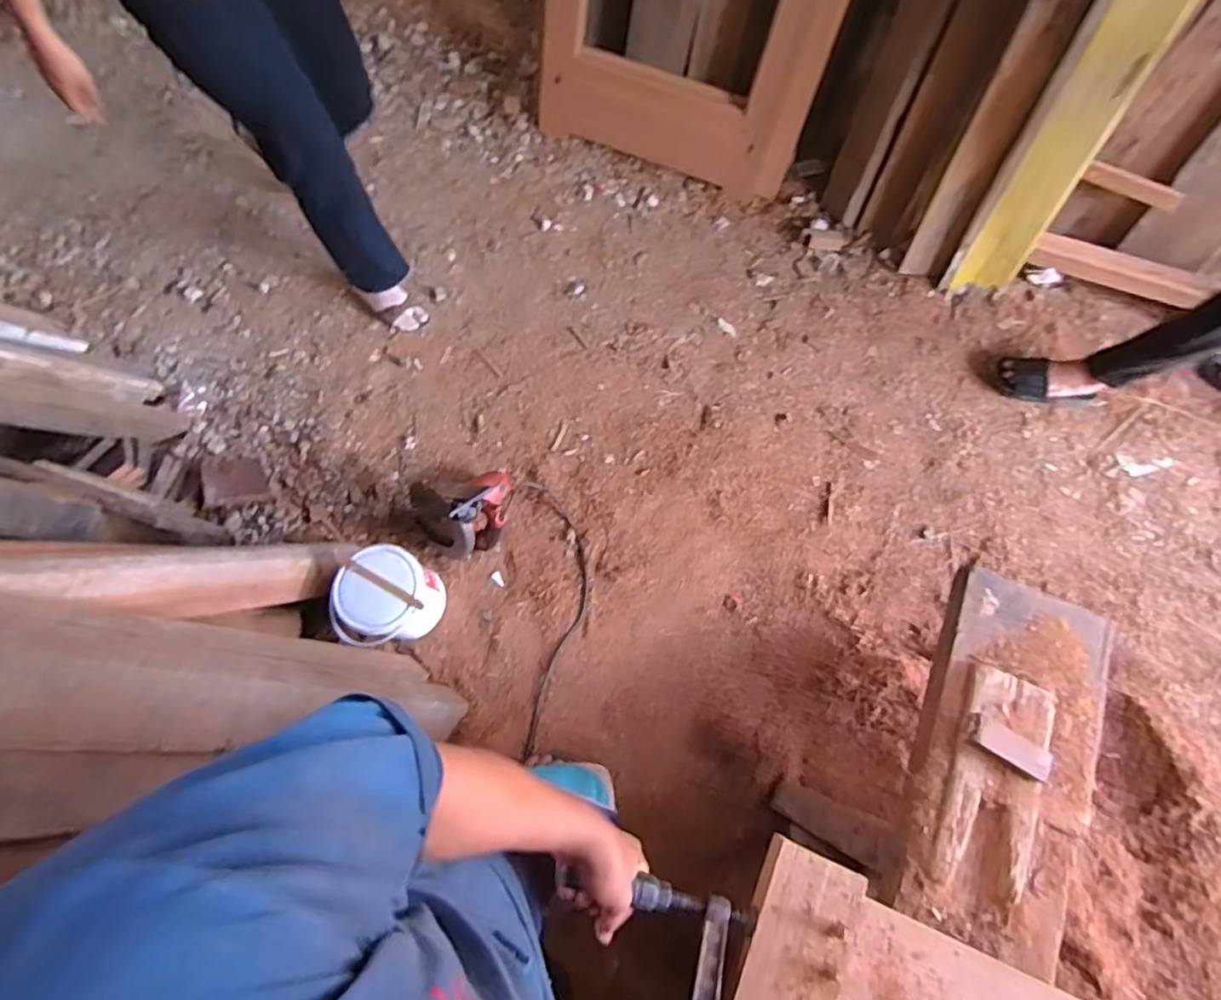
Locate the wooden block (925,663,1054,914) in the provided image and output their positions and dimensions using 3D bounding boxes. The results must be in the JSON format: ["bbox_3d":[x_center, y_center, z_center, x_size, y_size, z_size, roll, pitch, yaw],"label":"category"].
[{"bbox_3d":[0.468,0.337,0.762,0.109,0.023,0.255,22,73,7],"label":"wooden block"}]

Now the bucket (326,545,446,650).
[{"bbox_3d":[-0.485,0.217,1.380,0.191,0.209,0.188,0,70,-1],"label":"bucket"}]

